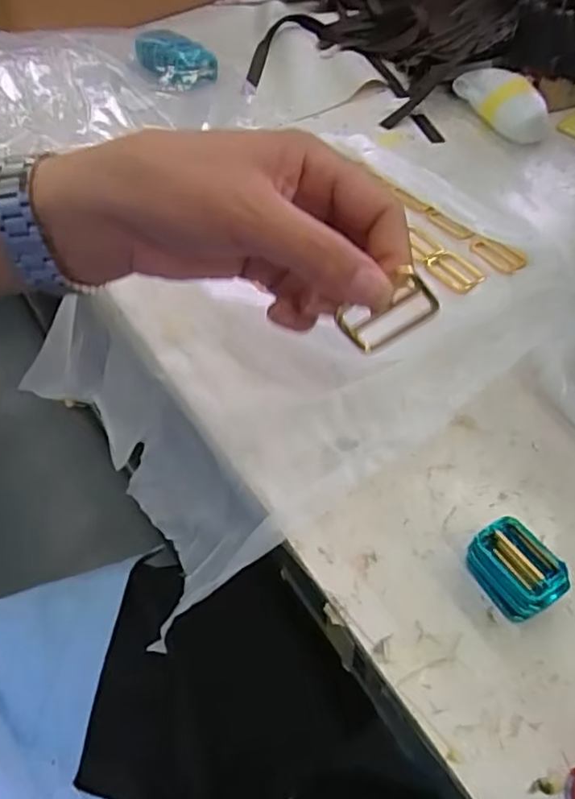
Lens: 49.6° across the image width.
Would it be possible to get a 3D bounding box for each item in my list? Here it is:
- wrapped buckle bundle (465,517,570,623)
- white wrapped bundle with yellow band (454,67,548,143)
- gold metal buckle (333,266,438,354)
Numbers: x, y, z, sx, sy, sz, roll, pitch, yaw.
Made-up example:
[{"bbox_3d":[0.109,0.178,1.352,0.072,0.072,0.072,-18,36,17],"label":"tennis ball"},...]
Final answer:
[{"bbox_3d":[0.119,0.089,0.325,0.032,0.026,0.046,-29,57,-21],"label":"wrapped buckle bundle"},{"bbox_3d":[0.224,-0.308,0.647,0.038,0.047,0.111,-25,56,-19],"label":"white wrapped bundle with yellow band"},{"bbox_3d":[0.047,-0.039,0.287,0.042,0.026,0.007,-32,31,19],"label":"gold metal buckle"}]

